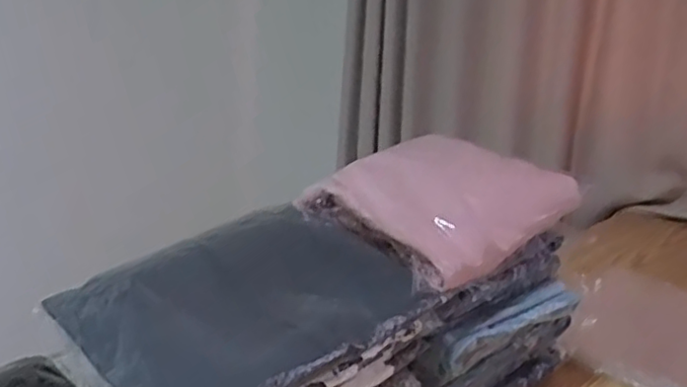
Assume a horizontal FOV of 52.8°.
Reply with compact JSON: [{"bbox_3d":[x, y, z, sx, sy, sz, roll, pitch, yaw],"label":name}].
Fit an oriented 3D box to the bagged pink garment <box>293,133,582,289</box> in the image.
[{"bbox_3d":[0.103,0.007,0.752,0.238,0.087,0.194,-10,20,-39],"label":"bagged pink garment"}]

